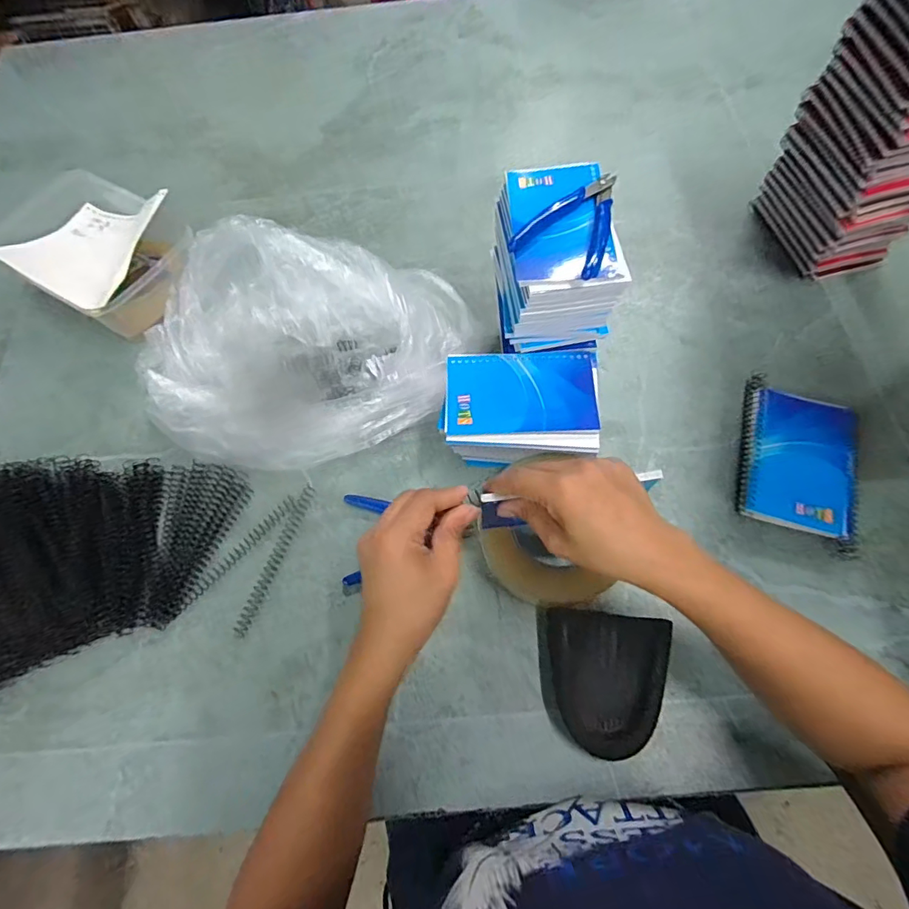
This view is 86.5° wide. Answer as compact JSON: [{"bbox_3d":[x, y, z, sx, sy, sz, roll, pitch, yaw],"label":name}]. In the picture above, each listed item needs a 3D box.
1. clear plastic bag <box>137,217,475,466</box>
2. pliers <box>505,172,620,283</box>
[{"bbox_3d":[-0.151,-0.098,0.486,0.284,0.118,0.230,16,67,10],"label":"clear plastic bag"},{"bbox_3d":[0.099,-0.195,0.398,0.071,0.013,0.105,25,70,13],"label":"pliers"}]

